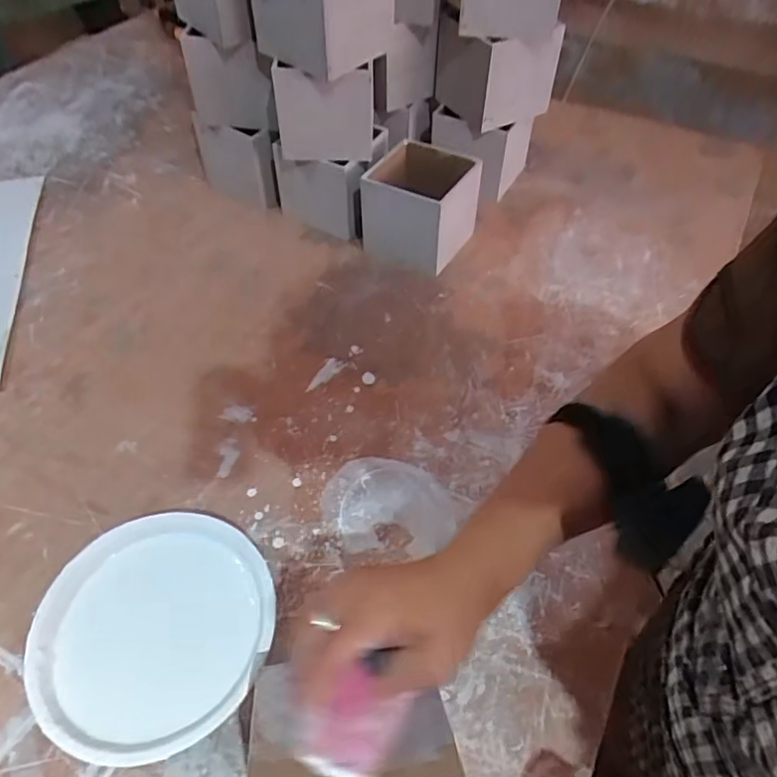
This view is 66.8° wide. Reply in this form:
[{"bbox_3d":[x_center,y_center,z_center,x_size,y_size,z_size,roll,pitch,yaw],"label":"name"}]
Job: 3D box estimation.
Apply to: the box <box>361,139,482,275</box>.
[{"bbox_3d":[0.043,-0.224,0.739,0.121,0.105,0.116,22,55,15],"label":"box"}]

